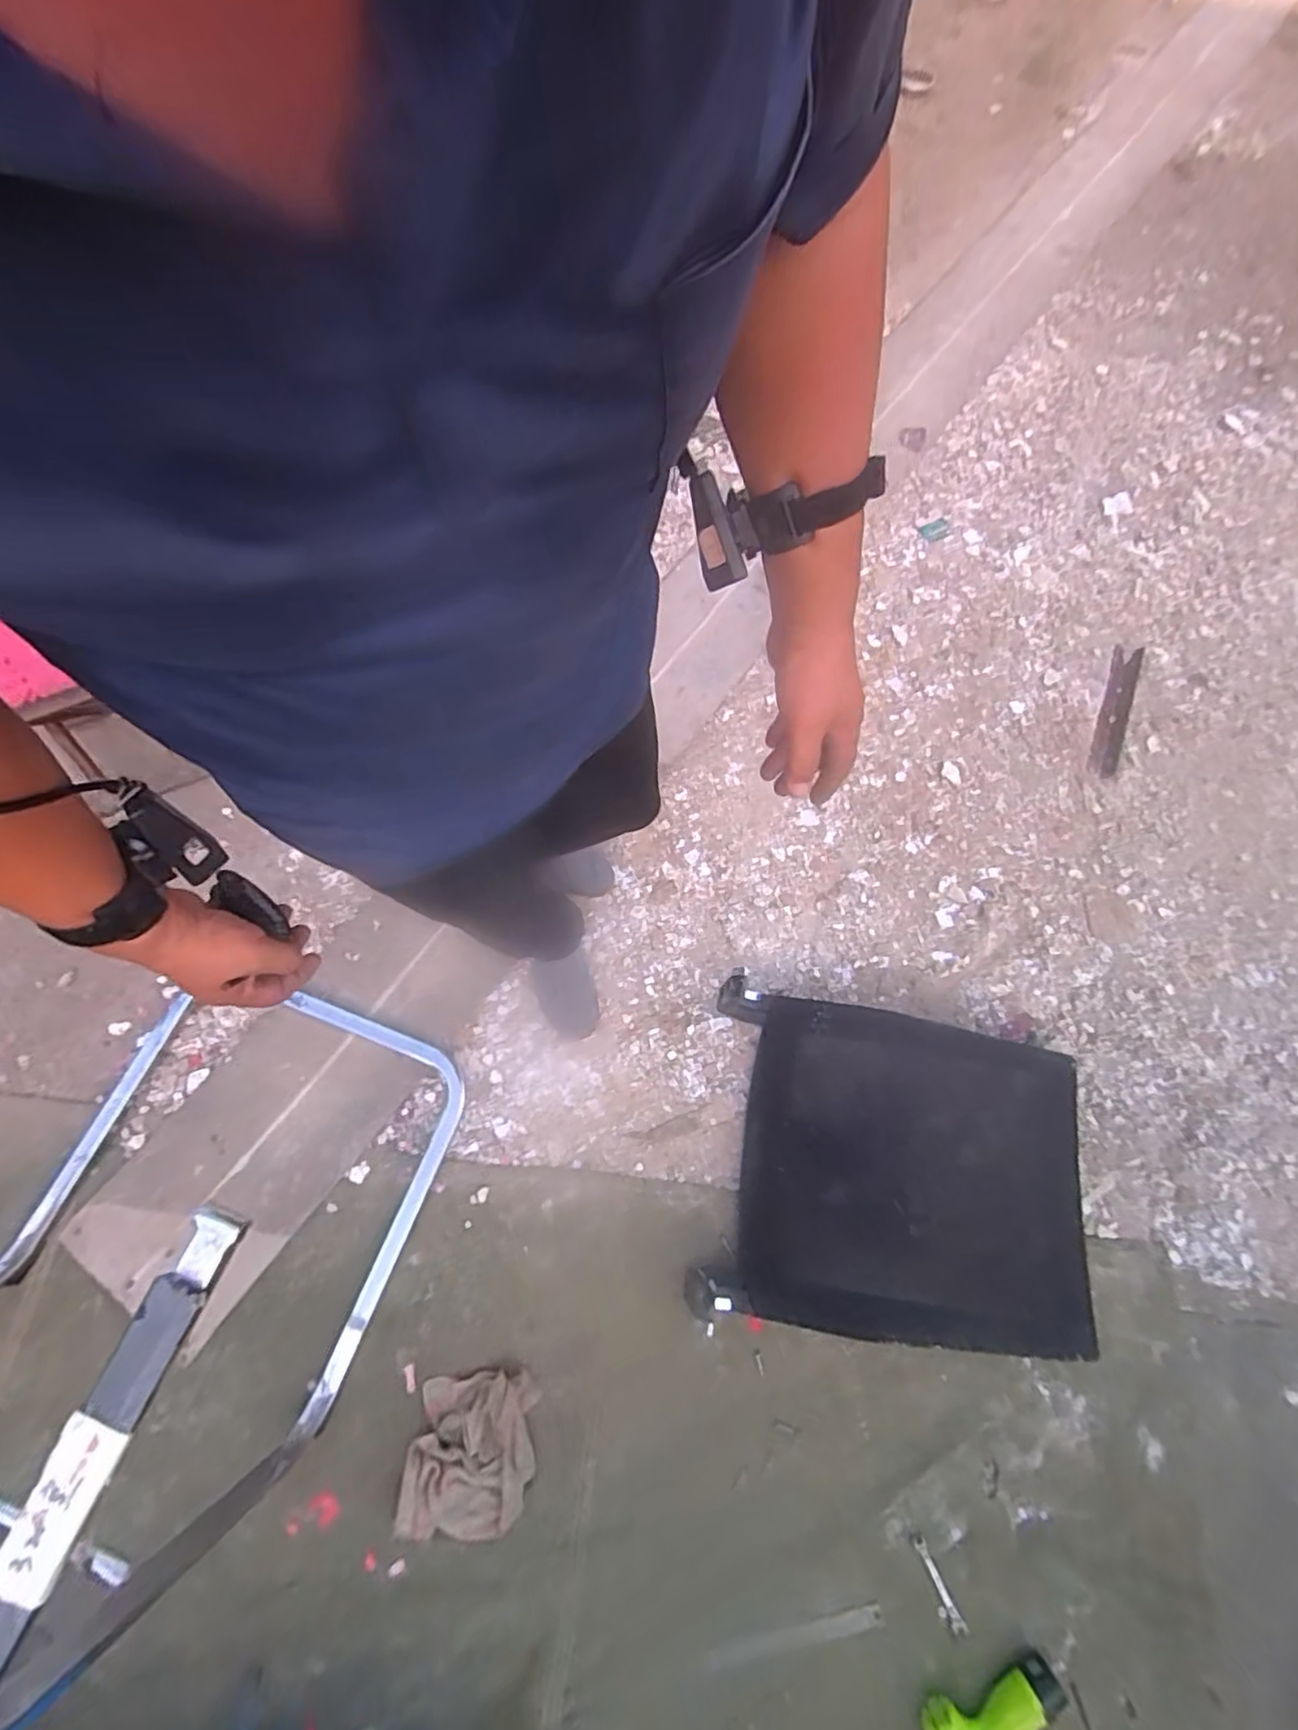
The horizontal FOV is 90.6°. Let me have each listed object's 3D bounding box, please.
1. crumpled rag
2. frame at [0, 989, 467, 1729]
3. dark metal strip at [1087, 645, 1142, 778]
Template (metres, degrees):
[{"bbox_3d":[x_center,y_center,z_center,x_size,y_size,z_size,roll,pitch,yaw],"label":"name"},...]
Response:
[{"bbox_3d":[-0.254,0.840,0.916,0.173,0.038,0.184,1,69,0],"label":"crumpled rag"},{"bbox_3d":[-0.653,0.432,0.743,0.576,0.605,0.658,21,70,7],"label":"frame"},{"bbox_3d":[1.056,-0.351,1.453,0.065,0.009,0.380,23,70,8],"label":"dark metal strip"}]

